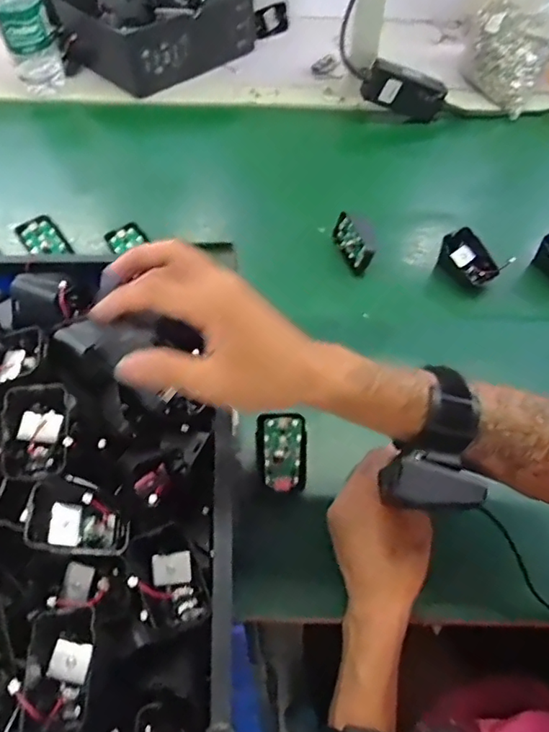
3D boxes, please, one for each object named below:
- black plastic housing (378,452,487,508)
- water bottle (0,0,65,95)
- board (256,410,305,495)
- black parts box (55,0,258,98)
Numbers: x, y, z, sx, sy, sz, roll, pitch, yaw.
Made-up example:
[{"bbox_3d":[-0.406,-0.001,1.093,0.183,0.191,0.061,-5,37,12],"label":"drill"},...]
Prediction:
[{"bbox_3d":[0.107,0.080,0.360,0.067,0.018,0.028,13,57,-3],"label":"black plastic housing"},{"bbox_3d":[-0.347,-0.476,0.746,0.068,0.215,0.066,-19,59,-12],"label":"water bottle"},{"bbox_3d":[0.008,0.074,0.470,0.040,0.009,0.069,-5,96,-6],"label":"board"},{"bbox_3d":[-0.172,-0.544,0.839,0.265,0.101,0.187,-39,65,-23],"label":"black parts box"}]

